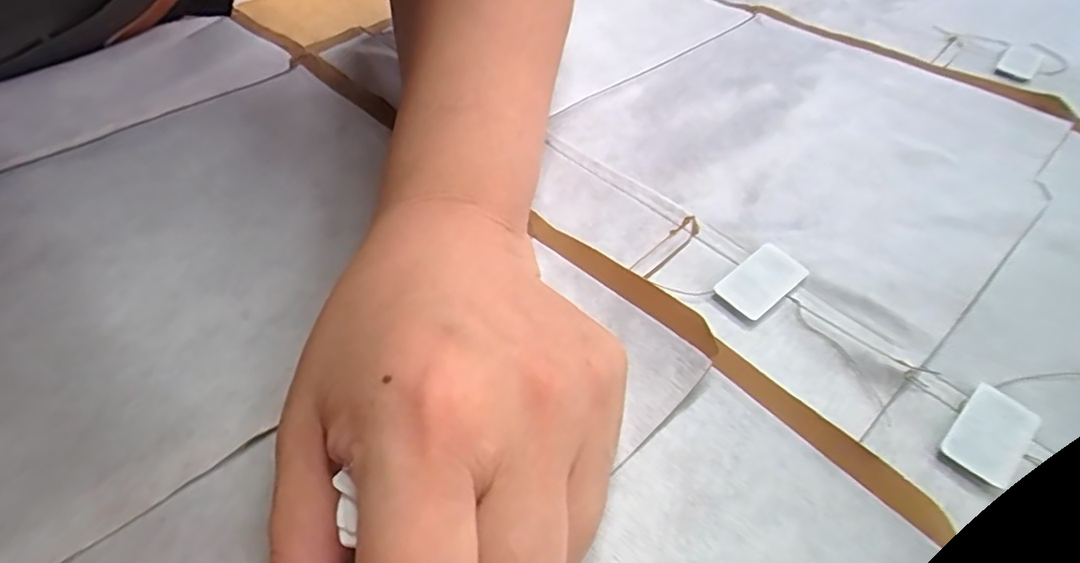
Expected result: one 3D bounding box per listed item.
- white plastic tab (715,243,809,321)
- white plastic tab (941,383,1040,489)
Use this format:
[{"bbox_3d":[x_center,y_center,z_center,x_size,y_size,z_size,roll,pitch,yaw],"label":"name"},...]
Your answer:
[{"bbox_3d":[0.080,-0.001,0.216,0.034,0.004,0.019,-31,56,-26],"label":"white plastic tab"},{"bbox_3d":[0.138,0.046,0.183,0.033,0.004,0.018,-36,58,-29],"label":"white plastic tab"}]

